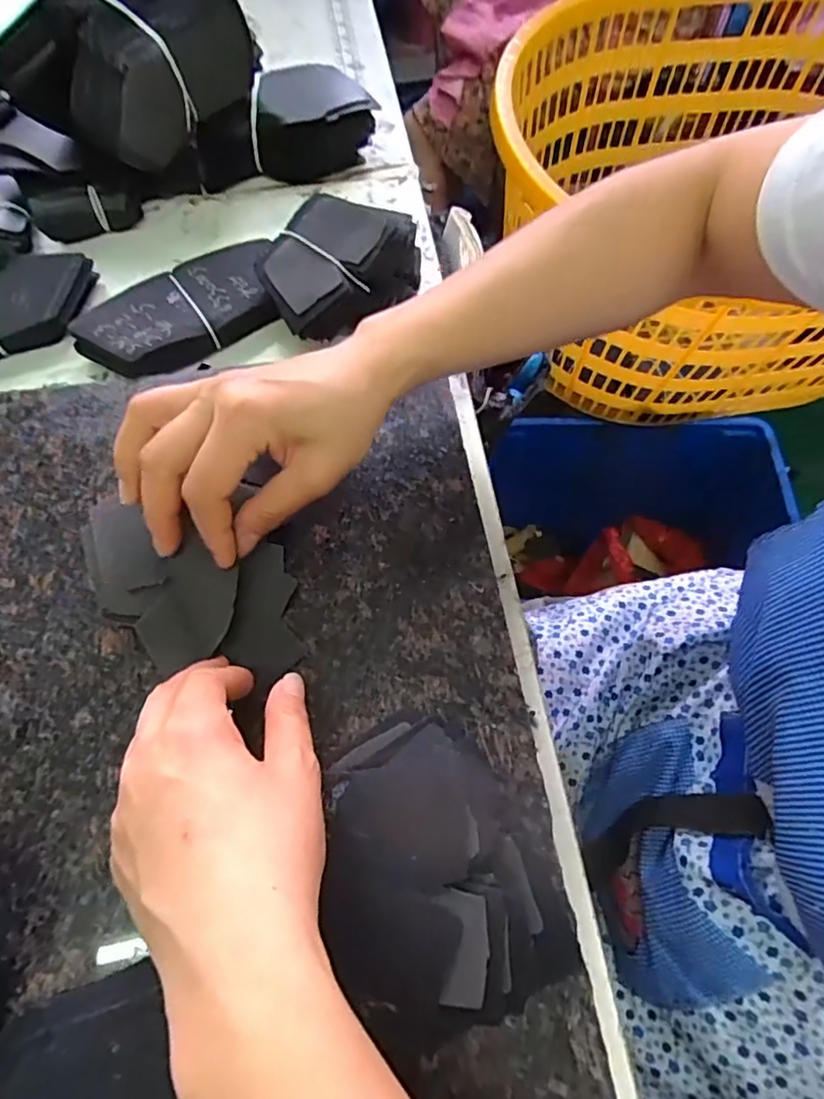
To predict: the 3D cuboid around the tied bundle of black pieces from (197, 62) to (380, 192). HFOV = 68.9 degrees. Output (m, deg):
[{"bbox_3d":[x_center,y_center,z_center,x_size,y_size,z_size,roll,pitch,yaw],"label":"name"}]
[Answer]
[{"bbox_3d":[-0.109,-0.371,0.519,0.153,0.047,0.083,-5,66,-3],"label":"tied bundle of black pieces"}]

